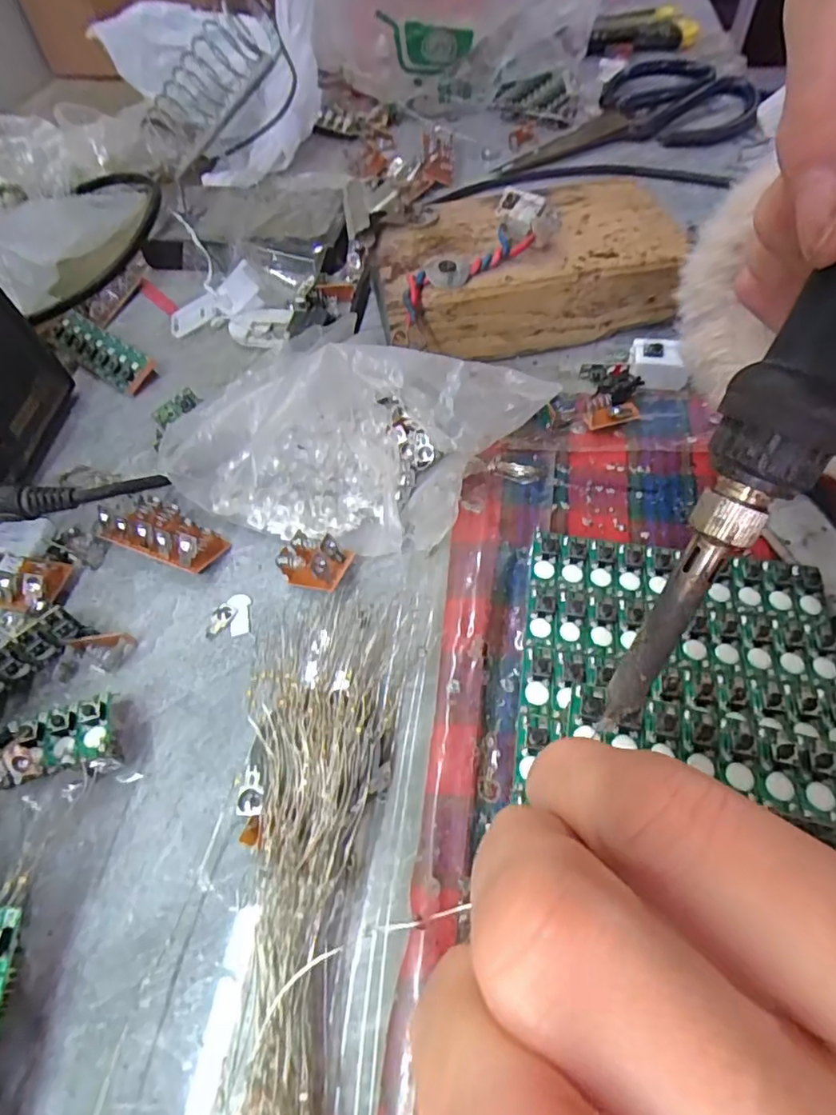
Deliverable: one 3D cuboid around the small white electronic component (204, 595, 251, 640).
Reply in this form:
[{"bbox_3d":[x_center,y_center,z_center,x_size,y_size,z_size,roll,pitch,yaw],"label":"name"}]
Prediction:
[{"bbox_3d":[-0.070,0.021,0.215,0.015,0.004,0.017,-7,57,-1],"label":"small white electronic component"}]

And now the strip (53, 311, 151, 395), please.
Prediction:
[{"bbox_3d":[-0.163,-0.105,0.299,0.066,0.011,0.019,34,65,23],"label":"strip"}]

